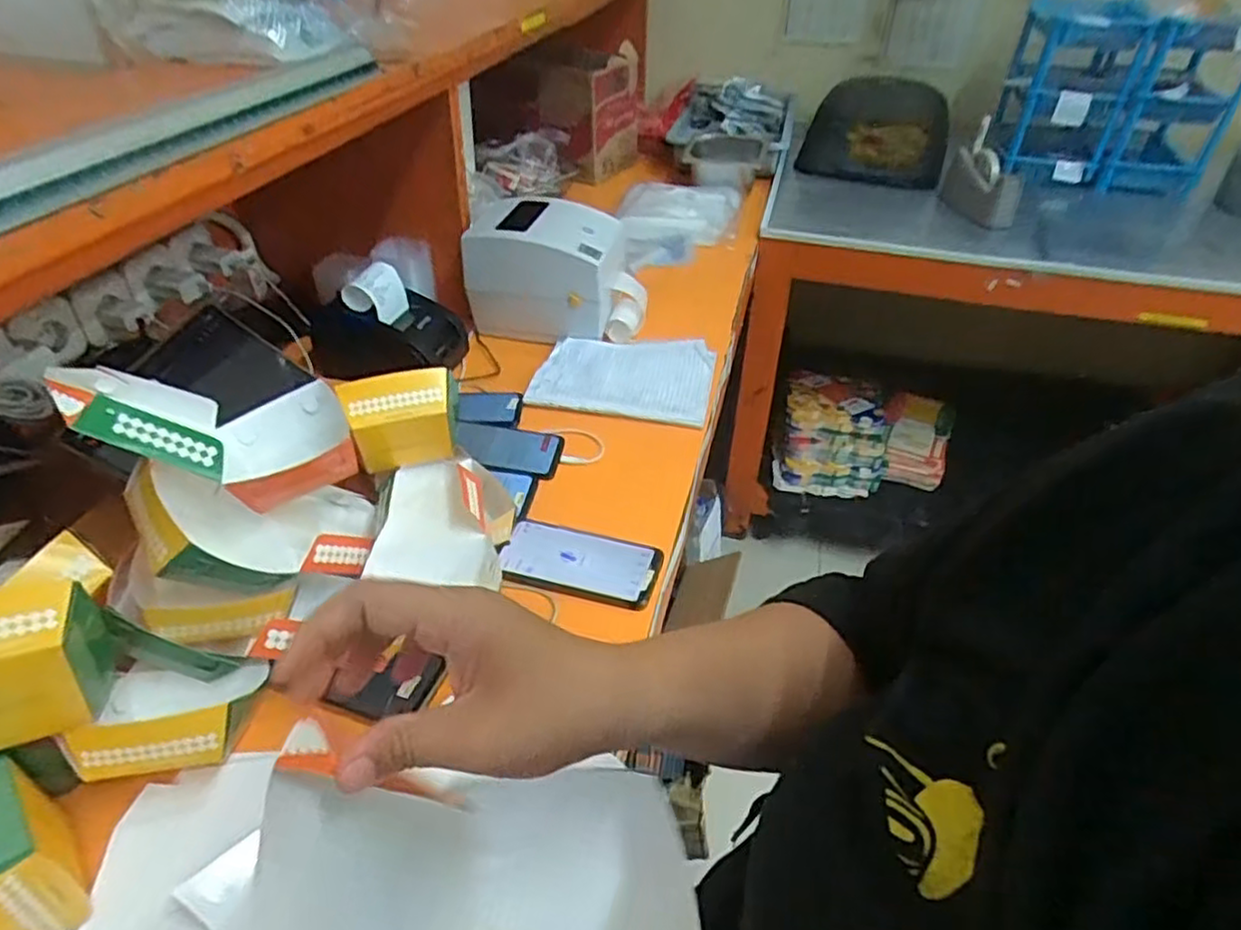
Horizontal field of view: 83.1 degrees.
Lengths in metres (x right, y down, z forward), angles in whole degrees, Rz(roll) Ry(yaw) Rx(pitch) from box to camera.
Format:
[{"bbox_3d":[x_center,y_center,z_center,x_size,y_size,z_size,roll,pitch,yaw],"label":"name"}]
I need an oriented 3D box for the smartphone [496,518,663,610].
[{"bbox_3d":[-0.042,0.101,0.742,0.164,0.016,0.083,10,41,12],"label":"smartphone"}]

